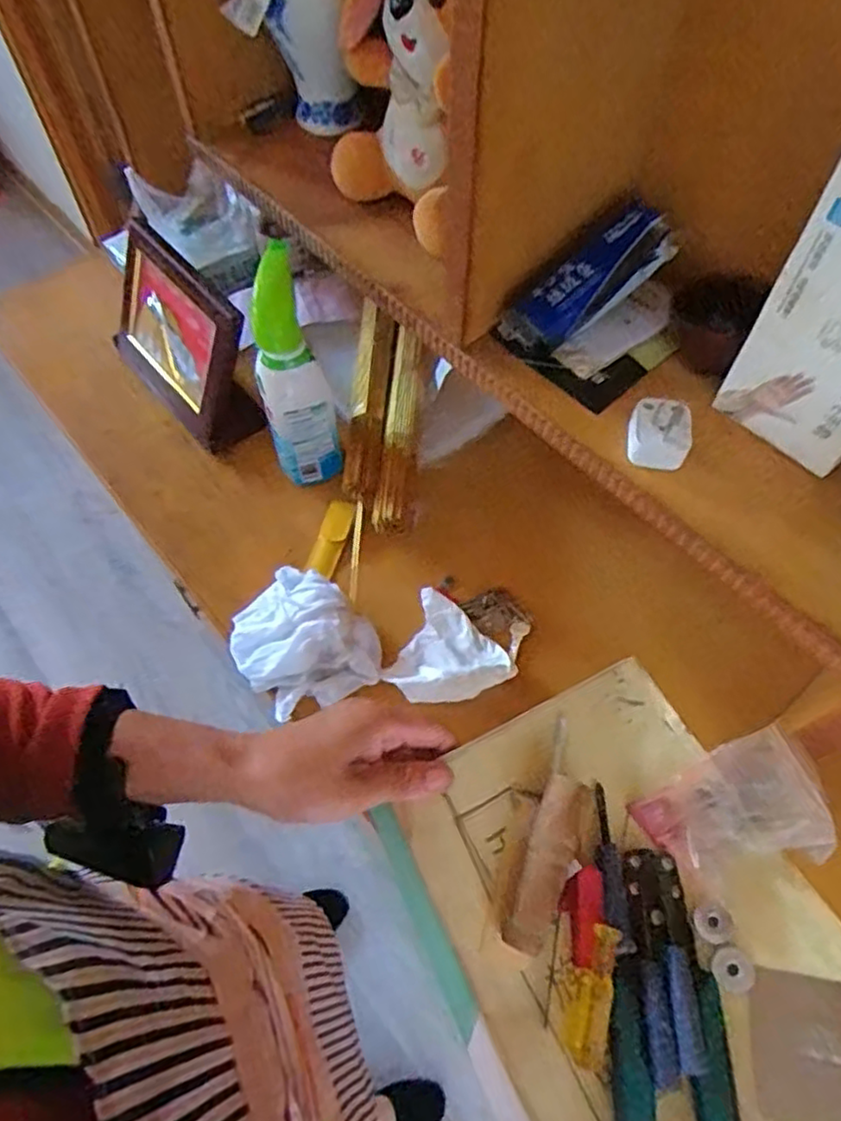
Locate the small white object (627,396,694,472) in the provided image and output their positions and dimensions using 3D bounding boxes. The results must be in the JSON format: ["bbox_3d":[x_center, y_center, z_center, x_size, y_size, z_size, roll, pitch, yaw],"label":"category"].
[{"bbox_3d":[0.164,-0.086,0.466,0.040,0.028,0.040,14,61,7],"label":"small white object"}]

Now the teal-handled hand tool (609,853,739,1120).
[{"bbox_3d":[0.126,0.245,0.338,0.057,0.009,0.180,4,61,1],"label":"teal-handled hand tool"}]

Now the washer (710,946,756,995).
[{"bbox_3d":[0.165,0.216,0.360,0.021,0.006,0.021,0,61,-1],"label":"washer"}]

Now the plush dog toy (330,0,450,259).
[{"bbox_3d":[-0.006,-0.356,0.512,0.080,0.180,0.166,-35,67,-19],"label":"plush dog toy"}]

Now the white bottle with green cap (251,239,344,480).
[{"bbox_3d":[-0.123,-0.173,0.645,0.066,0.229,0.085,-15,62,-9],"label":"white bottle with green cap"}]

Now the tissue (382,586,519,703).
[{"bbox_3d":[0.016,0.087,0.614,0.096,0.035,0.117,-41,69,-21],"label":"tissue"}]

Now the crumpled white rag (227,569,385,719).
[{"bbox_3d":[-0.106,0.073,0.610,0.109,0.062,0.119,-37,67,-19],"label":"crumpled white rag"}]

